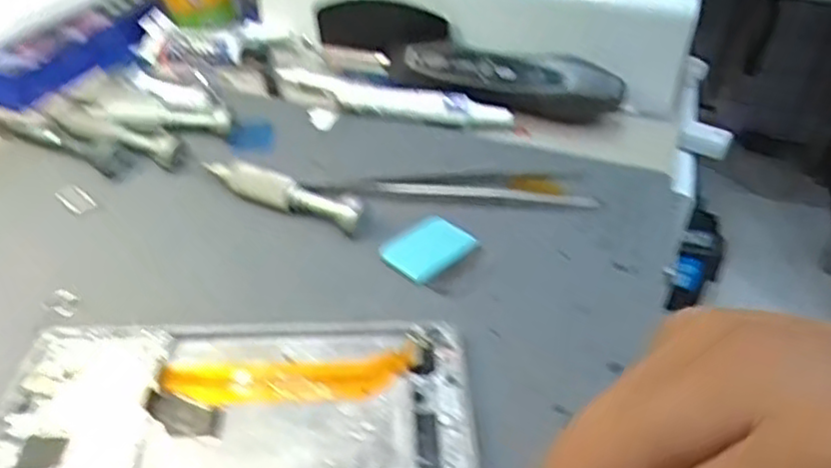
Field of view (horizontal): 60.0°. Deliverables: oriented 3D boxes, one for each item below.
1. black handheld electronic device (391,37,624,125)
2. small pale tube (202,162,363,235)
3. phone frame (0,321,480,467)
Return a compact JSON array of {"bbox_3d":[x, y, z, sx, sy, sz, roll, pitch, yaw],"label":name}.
[{"bbox_3d":[0.048,-0.094,0.435,0.143,0.037,0.038,15,40,17],"label":"black handheld electronic device"},{"bbox_3d":[-0.065,-0.020,0.349,0.087,0.018,0.012,22,42,24],"label":"small pale tube"},{"bbox_3d":[-0.061,0.060,0.254,0.159,0.007,0.072,0,38,-3],"label":"phone frame"}]

